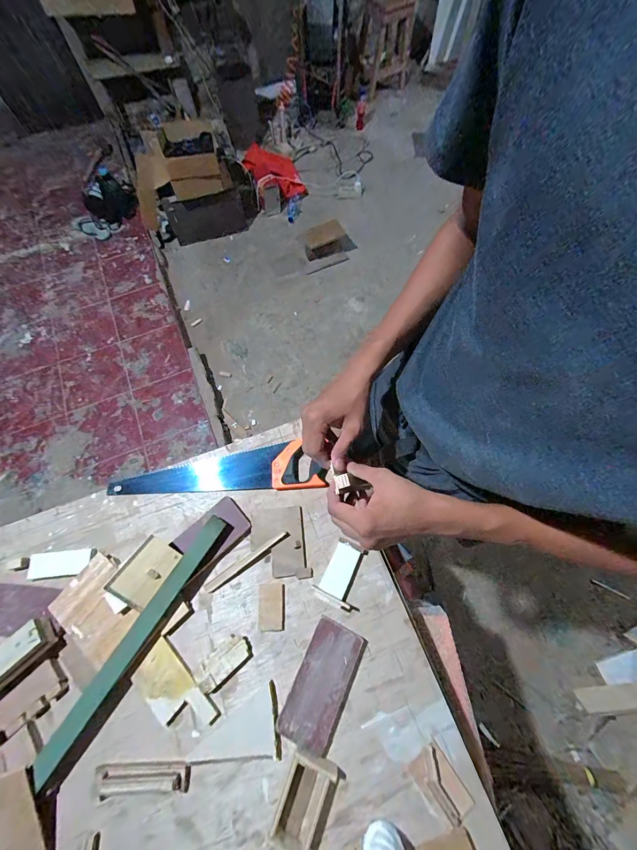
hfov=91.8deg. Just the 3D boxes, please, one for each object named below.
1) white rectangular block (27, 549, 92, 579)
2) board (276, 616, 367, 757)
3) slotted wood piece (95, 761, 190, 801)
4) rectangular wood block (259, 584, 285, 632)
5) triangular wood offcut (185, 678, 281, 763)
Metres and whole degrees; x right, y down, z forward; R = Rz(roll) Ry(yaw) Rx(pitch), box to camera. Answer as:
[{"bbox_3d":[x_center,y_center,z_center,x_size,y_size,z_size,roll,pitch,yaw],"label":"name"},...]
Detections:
[{"bbox_3d":[-0.552,0.296,0.659,0.128,0.012,0.048,-6,69,-1],"label":"white rectangular block"},{"bbox_3d":[0.007,0.477,0.570,0.095,0.026,0.191,25,72,10],"label":"board"},{"bbox_3d":[-0.300,0.600,0.521,0.160,0.013,0.042,-3,69,0],"label":"slotted wood piece"},{"bbox_3d":[-0.094,0.369,0.624,0.052,0.008,0.081,-3,69,-1],"label":"rectangular wood block"},{"bbox_3d":[-0.148,0.538,0.547,0.153,0.009,0.097,-10,70,-3],"label":"triangular wood offcut"}]

